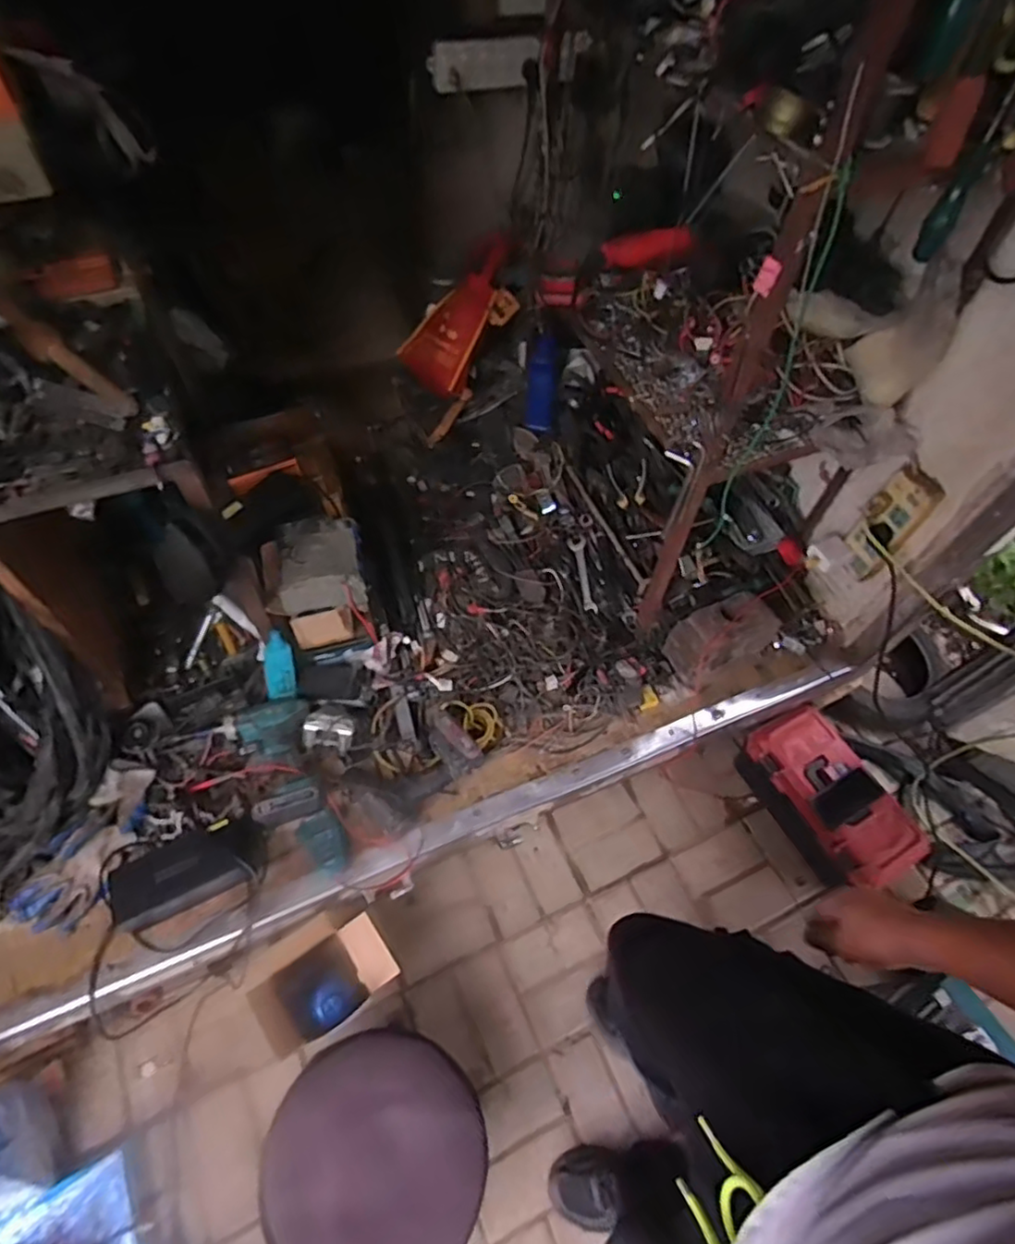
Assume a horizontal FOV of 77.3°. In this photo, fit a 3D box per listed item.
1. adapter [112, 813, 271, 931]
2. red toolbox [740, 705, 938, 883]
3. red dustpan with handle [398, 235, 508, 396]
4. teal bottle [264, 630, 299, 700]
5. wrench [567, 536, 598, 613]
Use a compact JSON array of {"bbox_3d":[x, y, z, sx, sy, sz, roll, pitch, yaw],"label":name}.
[{"bbox_3d":[-0.496,0.371,0.961,0.229,0.051,0.098,-25,62,-18],"label":"adapter"},{"bbox_3d":[0.660,0.361,1.316,0.181,0.173,0.351,-25,62,-17],"label":"red toolbox"},{"bbox_3d":[-0.106,-0.703,1.445,0.182,0.076,0.347,42,108,21],"label":"red dustpan with handle"},{"bbox_3d":[-0.384,0.076,1.073,0.045,0.144,0.028,13,36,5],"label":"teal bottle"},{"bbox_3d":[0.159,-0.096,1.296,0.035,0.005,0.163,-16,73,10],"label":"wrench"}]

